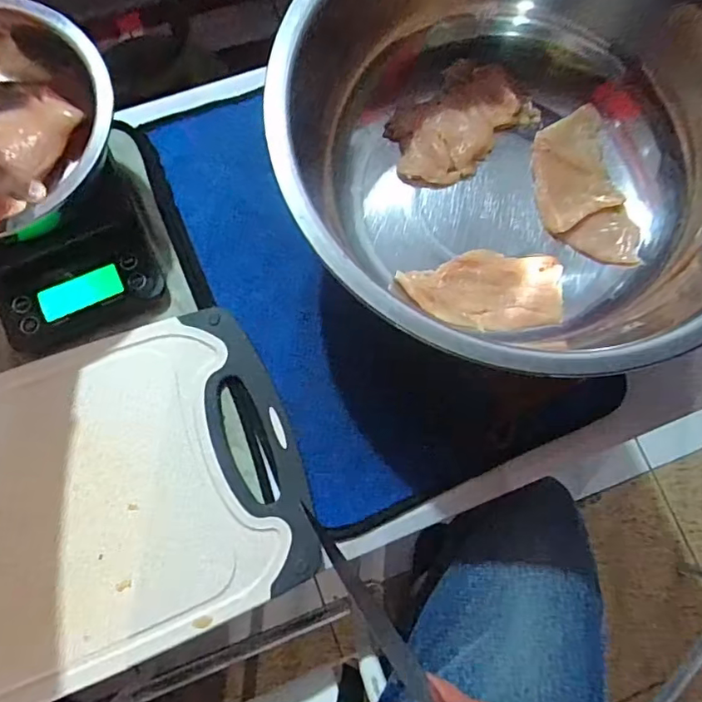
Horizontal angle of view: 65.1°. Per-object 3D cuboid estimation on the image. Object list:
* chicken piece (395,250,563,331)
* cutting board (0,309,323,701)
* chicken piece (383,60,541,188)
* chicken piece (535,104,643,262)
[{"bbox_3d":[0.109,-0.051,0.459,0.132,0.010,0.067,3,76,-1],"label":"chicken piece"},{"bbox_3d":[-0.225,0.124,0.407,0.376,0.011,0.228,-20,77,-7],"label":"cutting board"},{"bbox_3d":[0.095,-0.205,0.493,0.132,0.018,0.083,-40,80,-11],"label":"chicken piece"},{"bbox_3d":[0.200,-0.143,0.484,0.070,0.012,0.147,-8,76,-4],"label":"chicken piece"}]

